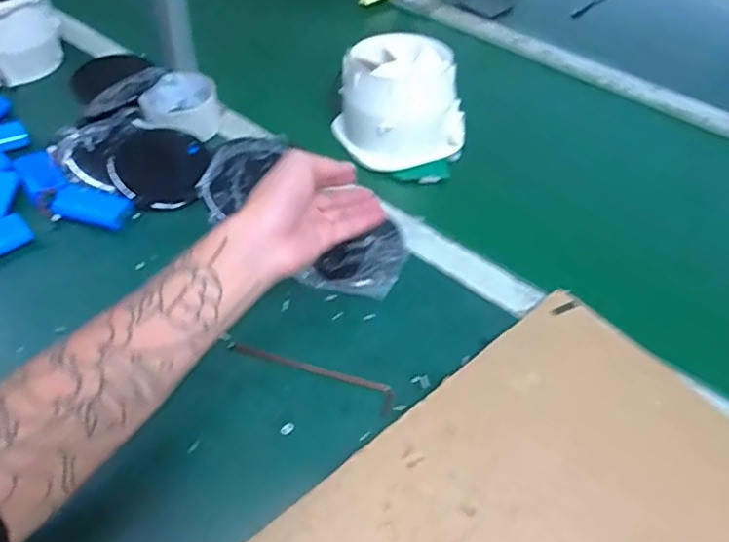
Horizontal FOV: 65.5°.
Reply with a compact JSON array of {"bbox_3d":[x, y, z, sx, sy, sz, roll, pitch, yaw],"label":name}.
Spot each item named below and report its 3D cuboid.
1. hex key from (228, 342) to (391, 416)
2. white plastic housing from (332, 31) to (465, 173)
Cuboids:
[{"bbox_3d":[-0.041,0.080,0.457,0.140,0.007,0.027,21,51,16],"label":"hex key"},{"bbox_3d":[0.039,-0.197,0.649,0.133,0.089,0.140,-9,49,-9],"label":"white plastic housing"}]

